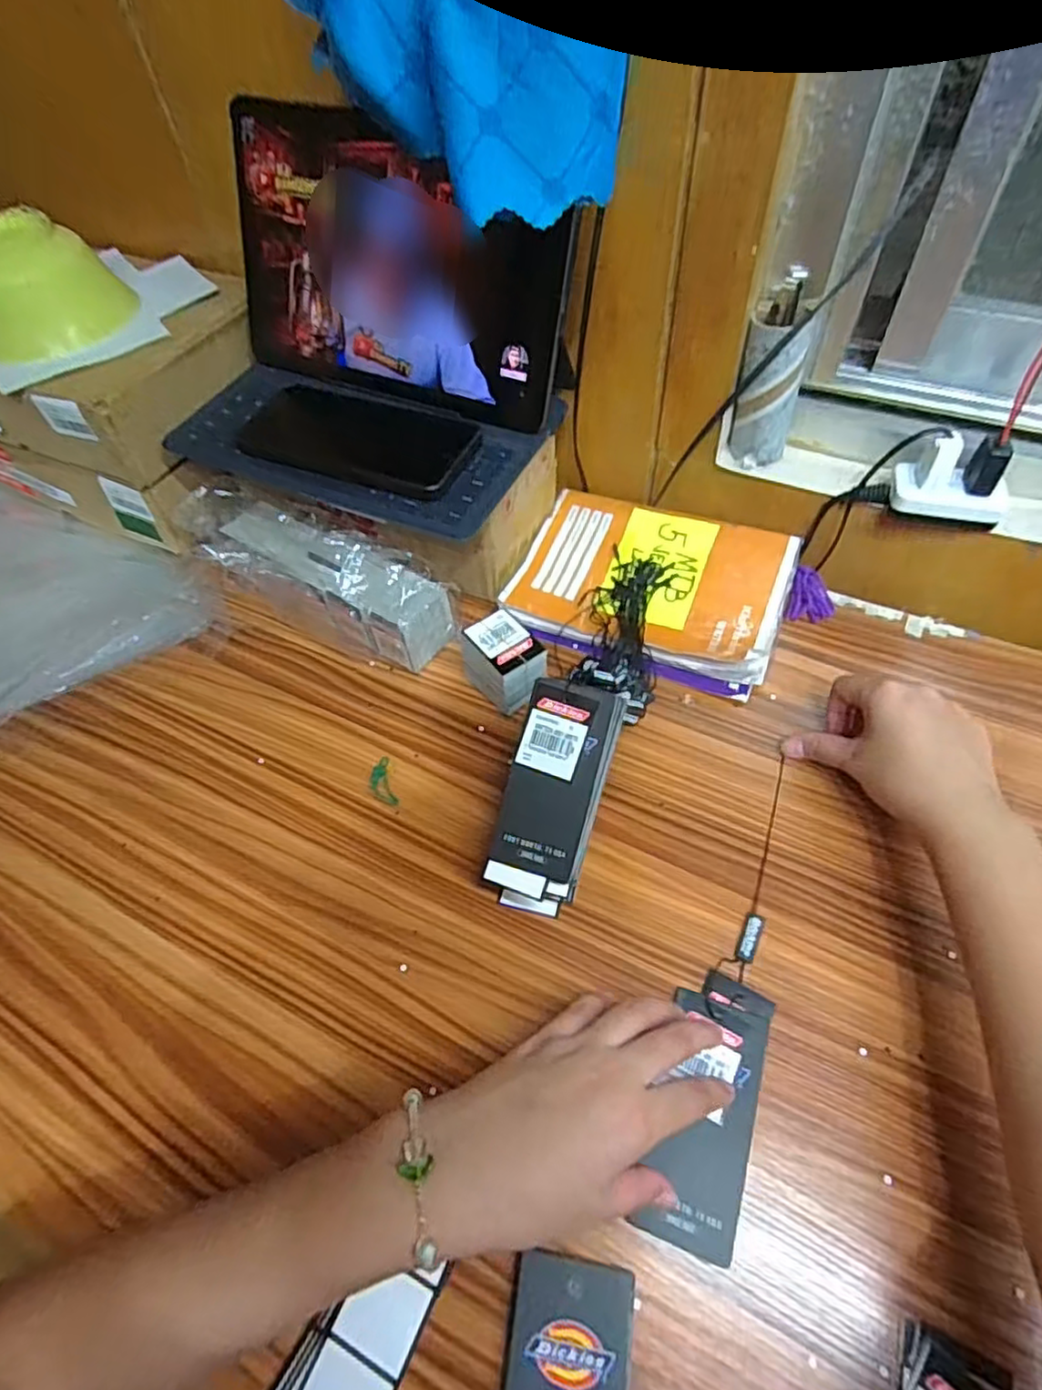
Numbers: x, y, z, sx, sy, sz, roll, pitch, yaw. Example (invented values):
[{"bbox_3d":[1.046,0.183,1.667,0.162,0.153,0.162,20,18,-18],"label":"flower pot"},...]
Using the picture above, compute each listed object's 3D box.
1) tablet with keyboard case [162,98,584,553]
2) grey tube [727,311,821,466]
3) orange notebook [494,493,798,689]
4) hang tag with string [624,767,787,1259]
[{"bbox_3d":[-0.119,-0.250,0.464,0.273,0.165,0.174,23,59,19],"label":"tablet with keyboard case"},{"bbox_3d":[0.181,-0.226,0.482,0.044,0.096,0.054,15,57,14],"label":"grey tube"},{"bbox_3d":[0.103,-0.090,0.525,0.202,0.021,0.142,18,60,16],"label":"orange notebook"},{"bbox_3d":[0.119,0.153,0.369,0.044,0.005,0.254,15,56,14],"label":"hang tag with string"}]

